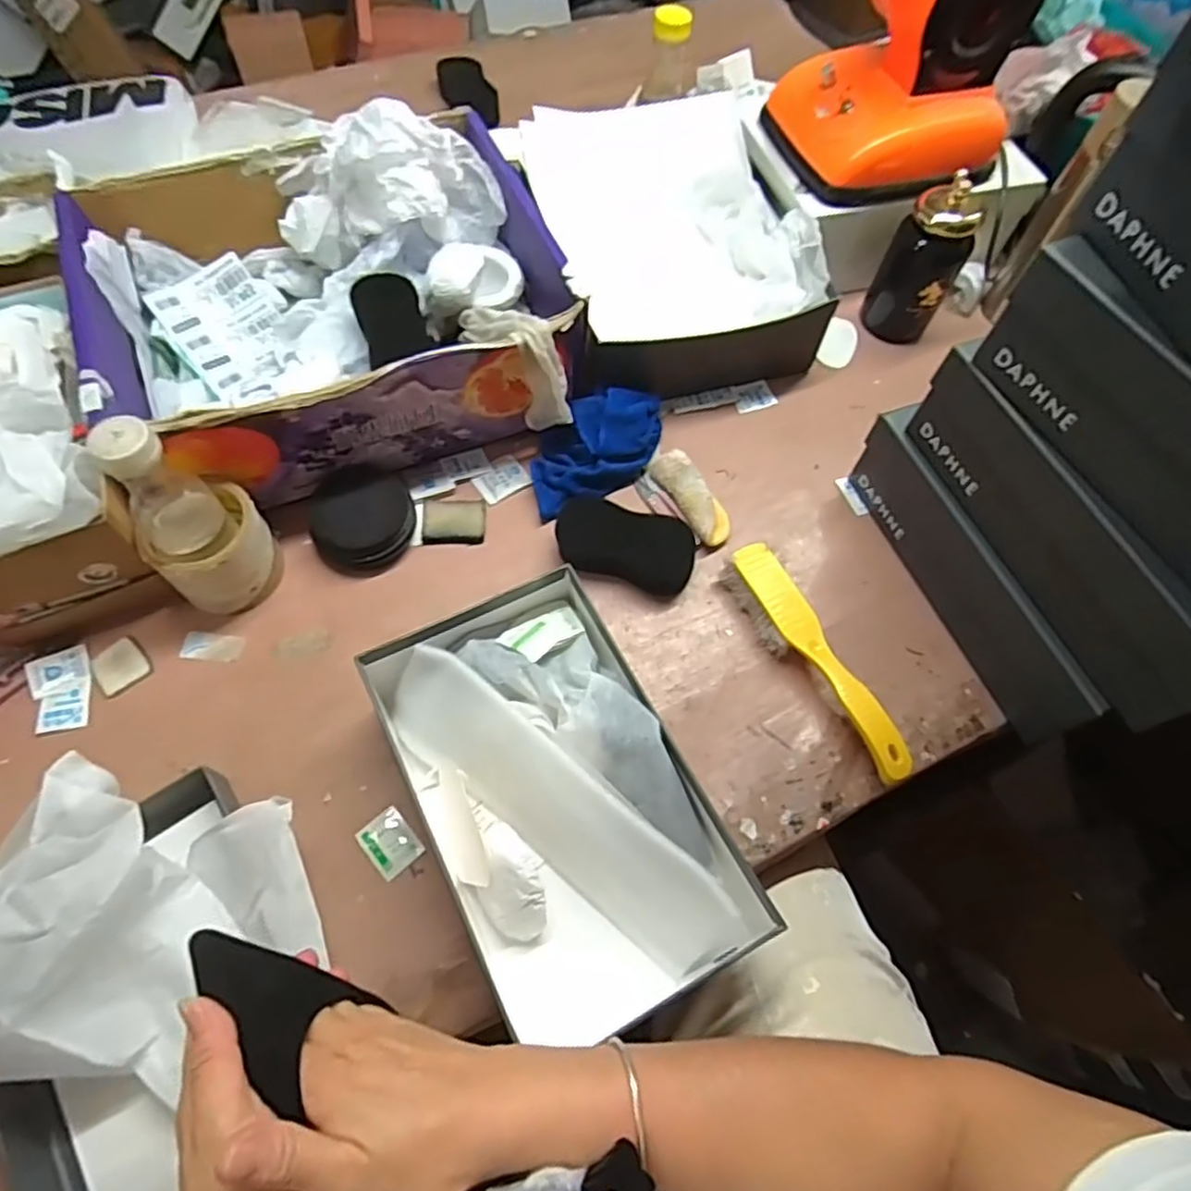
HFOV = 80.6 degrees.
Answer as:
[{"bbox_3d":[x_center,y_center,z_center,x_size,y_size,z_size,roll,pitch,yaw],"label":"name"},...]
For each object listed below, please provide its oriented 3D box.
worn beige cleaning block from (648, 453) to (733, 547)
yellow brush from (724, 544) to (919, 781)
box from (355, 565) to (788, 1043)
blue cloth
[{"bbox_3d":[0.094,-0.095,0.681,0.037,0.024,0.106,-28,68,-16],"label":"worn beige cleaning block"},{"bbox_3d":[0.184,0.054,0.595,0.044,0.048,0.224,-23,67,-14],"label":"yellow brush"},{"bbox_3d":[-0.029,0.148,0.513,0.185,0.091,0.302,-26,68,-15],"label":"box"},{"bbox_3d":[0.000,-0.145,0.683,0.149,0.057,0.089,-25,68,-15],"label":"blue cloth"}]

